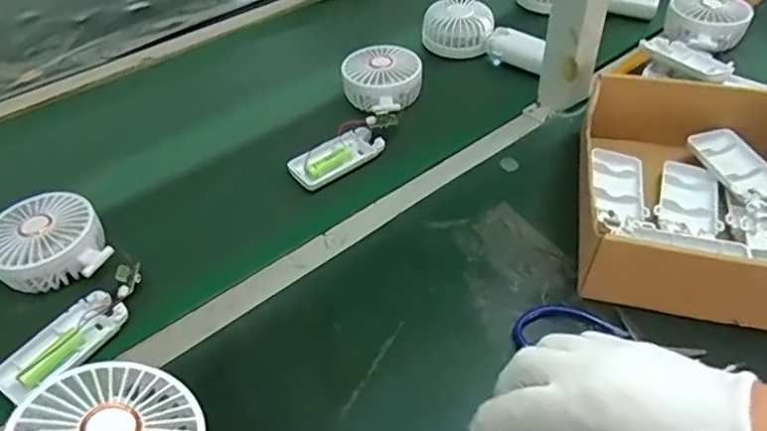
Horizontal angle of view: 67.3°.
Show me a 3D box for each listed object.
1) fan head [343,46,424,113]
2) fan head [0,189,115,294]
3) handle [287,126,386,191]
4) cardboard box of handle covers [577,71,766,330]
[{"bbox_3d":[-0.004,-0.151,0.641,0.083,0.037,0.092,25,52,25],"label":"fan head"},{"bbox_3d":[-0.283,0.024,0.487,0.086,0.034,0.091,-27,50,-21],"label":"fan head"},{"bbox_3d":[-0.046,-0.059,0.572,0.092,0.013,0.044,-29,51,-23],"label":"handle"},{"bbox_3d":[0.263,-0.016,0.474,0.182,0.074,0.210,10,47,13],"label":"cardboard box of handle covers"}]

